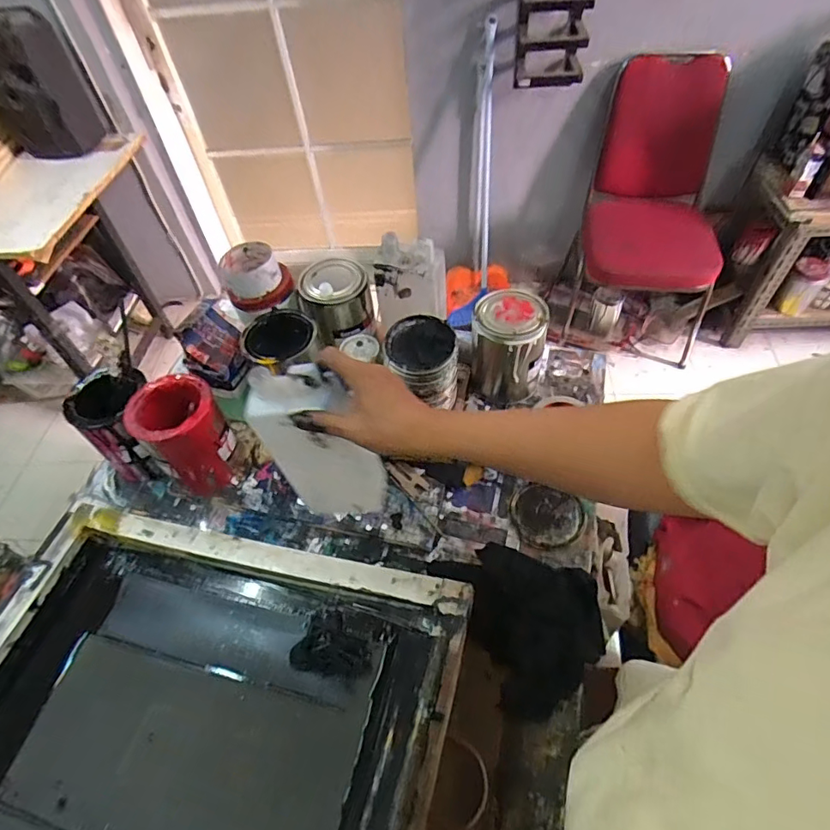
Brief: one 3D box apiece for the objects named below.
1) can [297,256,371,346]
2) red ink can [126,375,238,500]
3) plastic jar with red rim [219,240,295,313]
[{"bbox_3d":[-0.128,-0.191,0.810,0.110,0.082,0.122,-15,52,-6],"label":"can"},{"bbox_3d":[-0.317,0.028,0.716,0.106,0.144,0.101,-3,52,3],"label":"red ink can"},{"bbox_3d":[-0.244,-0.213,0.788,0.103,0.054,0.097,-3,52,3],"label":"plastic jar with red rim"}]

